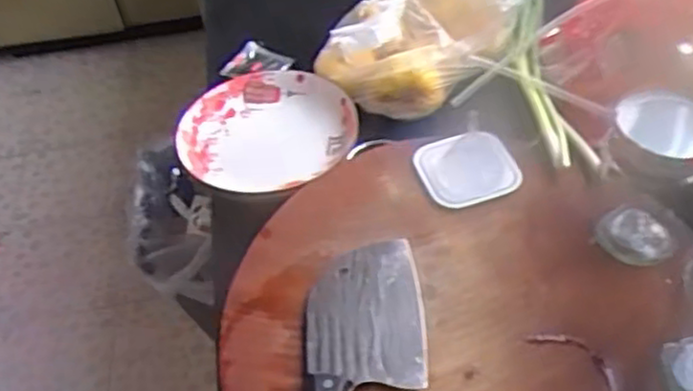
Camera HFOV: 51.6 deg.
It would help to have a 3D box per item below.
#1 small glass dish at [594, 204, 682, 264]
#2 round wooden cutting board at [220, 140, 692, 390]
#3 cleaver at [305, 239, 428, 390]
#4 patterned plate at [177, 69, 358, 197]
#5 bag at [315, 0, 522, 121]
[{"bbox_3d":[0.260,0.036,0.641,0.047,0.030,0.061,-27,51,-18],"label":"small glass dish"},{"bbox_3d":[0.097,0.110,0.604,0.383,0.037,0.412,-3,48,3],"label":"round wooden cutting board"},{"bbox_3d":[0.017,0.129,0.586,0.097,0.024,0.234,-6,48,1],"label":"cleaver"},{"bbox_3d":[-0.089,-0.070,0.845,0.195,0.043,0.192,-3,48,3],"label":"patterned plate"},{"bbox_3d":[0.094,-0.226,0.873,0.209,0.122,0.248,16,52,19],"label":"bag"}]

